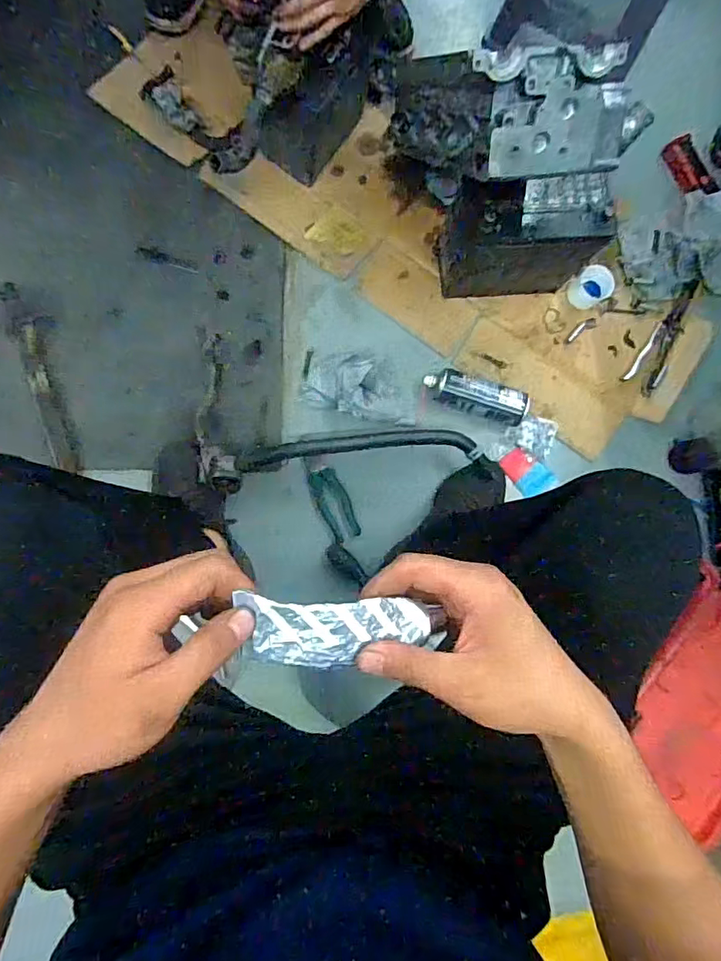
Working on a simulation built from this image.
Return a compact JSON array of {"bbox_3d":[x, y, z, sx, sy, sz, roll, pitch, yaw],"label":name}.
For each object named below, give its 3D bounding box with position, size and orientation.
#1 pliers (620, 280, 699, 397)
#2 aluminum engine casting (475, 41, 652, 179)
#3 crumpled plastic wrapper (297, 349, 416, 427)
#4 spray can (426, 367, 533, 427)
[{"bbox_3d":[0.599,-0.277,1.006,0.061,0.021,0.248,36,81,0],"label":"pliers"},{"bbox_3d":[0.257,-0.471,0.662,0.220,0.132,0.075,-13,45,-10],"label":"aluminum engine casting"},{"bbox_3d":[0.001,-0.169,0.921,0.220,0.057,0.126,20,81,-3],"label":"crumpled plastic wrapper"},{"bbox_3d":[0.207,-0.150,0.931,0.185,0.060,0.061,19,81,-3],"label":"spray can"}]

